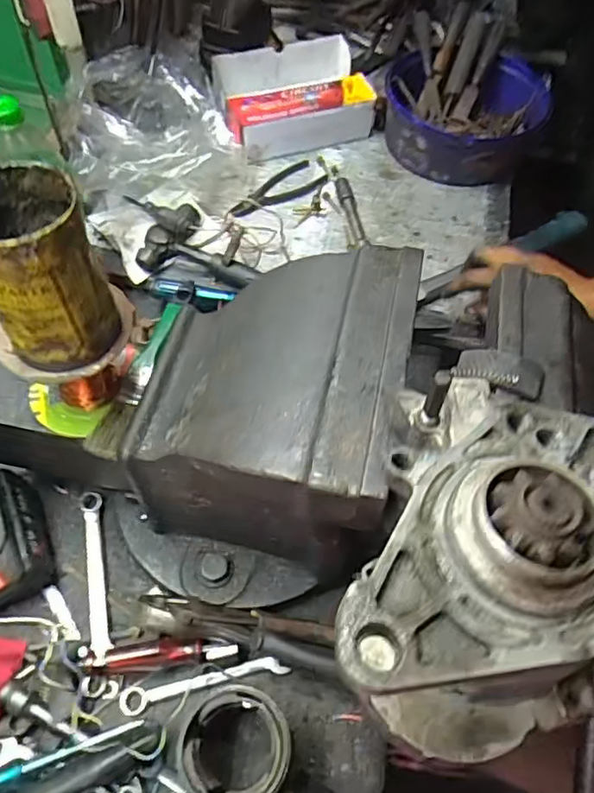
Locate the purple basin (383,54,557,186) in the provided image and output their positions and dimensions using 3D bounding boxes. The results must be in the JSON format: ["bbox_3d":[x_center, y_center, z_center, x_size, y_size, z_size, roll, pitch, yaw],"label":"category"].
[{"bbox_3d":[0.236,-0.411,0.851,0.209,0.102,0.228,1,57,-2],"label":"purple basin"}]

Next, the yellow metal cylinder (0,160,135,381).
[{"bbox_3d":[-0.167,-0.078,0.382,0.090,0.118,0.081,-15,59,-12],"label":"yellow metal cylinder"}]

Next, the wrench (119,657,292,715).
[{"bbox_3d":[-0.078,0.245,0.505,0.142,0.005,0.020,-10,58,-10],"label":"wrench"}]

